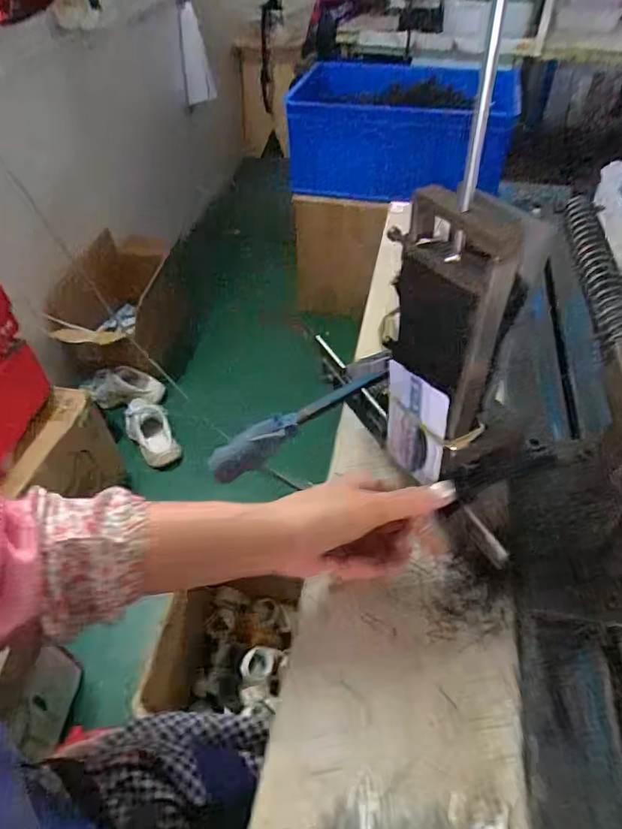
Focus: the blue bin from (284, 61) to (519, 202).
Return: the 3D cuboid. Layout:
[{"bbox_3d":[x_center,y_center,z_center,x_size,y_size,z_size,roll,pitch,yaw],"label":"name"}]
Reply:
[{"bbox_3d":[0.239,-0.741,1.349,0.561,0.284,0.254,17,50,17],"label":"blue bin"}]

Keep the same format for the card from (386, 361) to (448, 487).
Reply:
[{"bbox_3d":[0.070,0.008,0.345,0.004,0.082,0.052,-24,45,-22],"label":"card"}]

